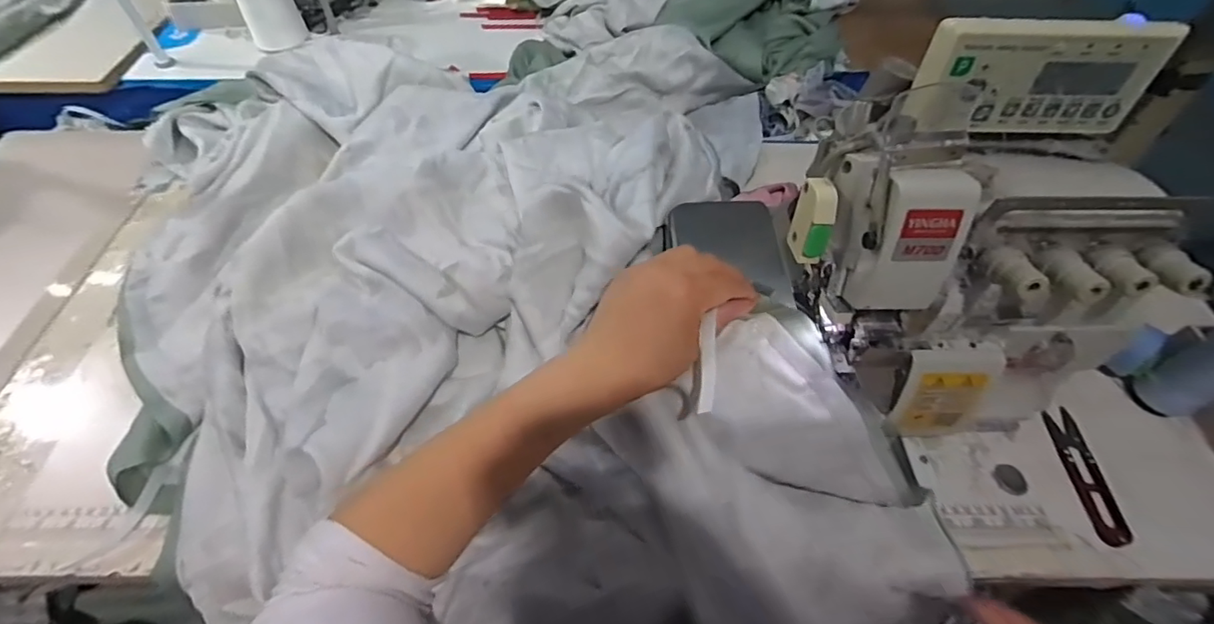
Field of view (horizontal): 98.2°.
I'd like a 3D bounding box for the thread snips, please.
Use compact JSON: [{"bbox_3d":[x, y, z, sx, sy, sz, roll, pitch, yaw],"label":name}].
[{"bbox_3d":[0.404,0.134,0.442,0.025,0.007,0.117,5,54,2],"label":"thread snips"}]

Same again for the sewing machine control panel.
[{"bbox_3d":[0.277,-0.151,0.338,0.146,0.069,0.023,-2,54,-3],"label":"sewing machine control panel"}]

